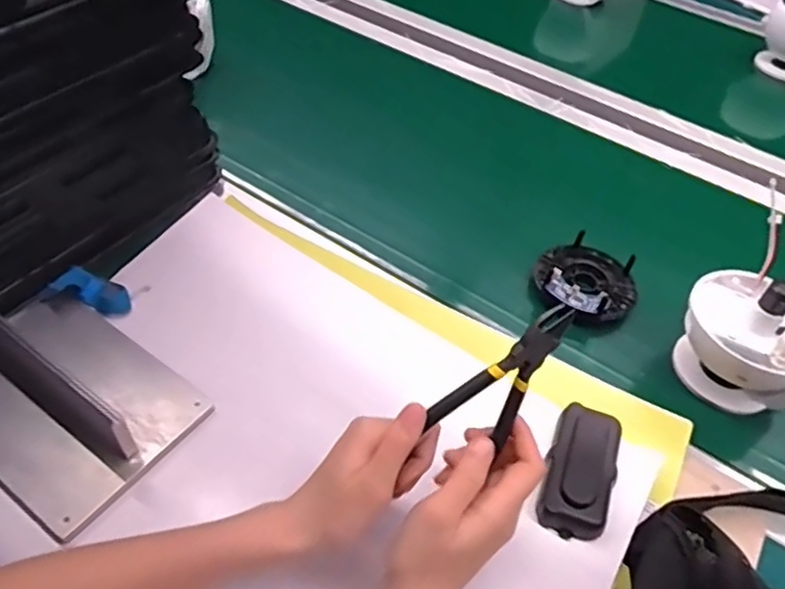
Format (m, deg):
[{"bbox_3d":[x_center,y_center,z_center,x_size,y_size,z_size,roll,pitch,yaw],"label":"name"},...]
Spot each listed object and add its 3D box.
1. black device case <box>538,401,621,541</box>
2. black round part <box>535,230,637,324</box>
[{"bbox_3d":[0.148,0.136,0.498,0.050,0.028,0.103,21,49,12],"label":"black device case"},{"bbox_3d":[0.198,-0.018,0.645,0.095,0.025,0.104,3,48,-4],"label":"black round part"}]

